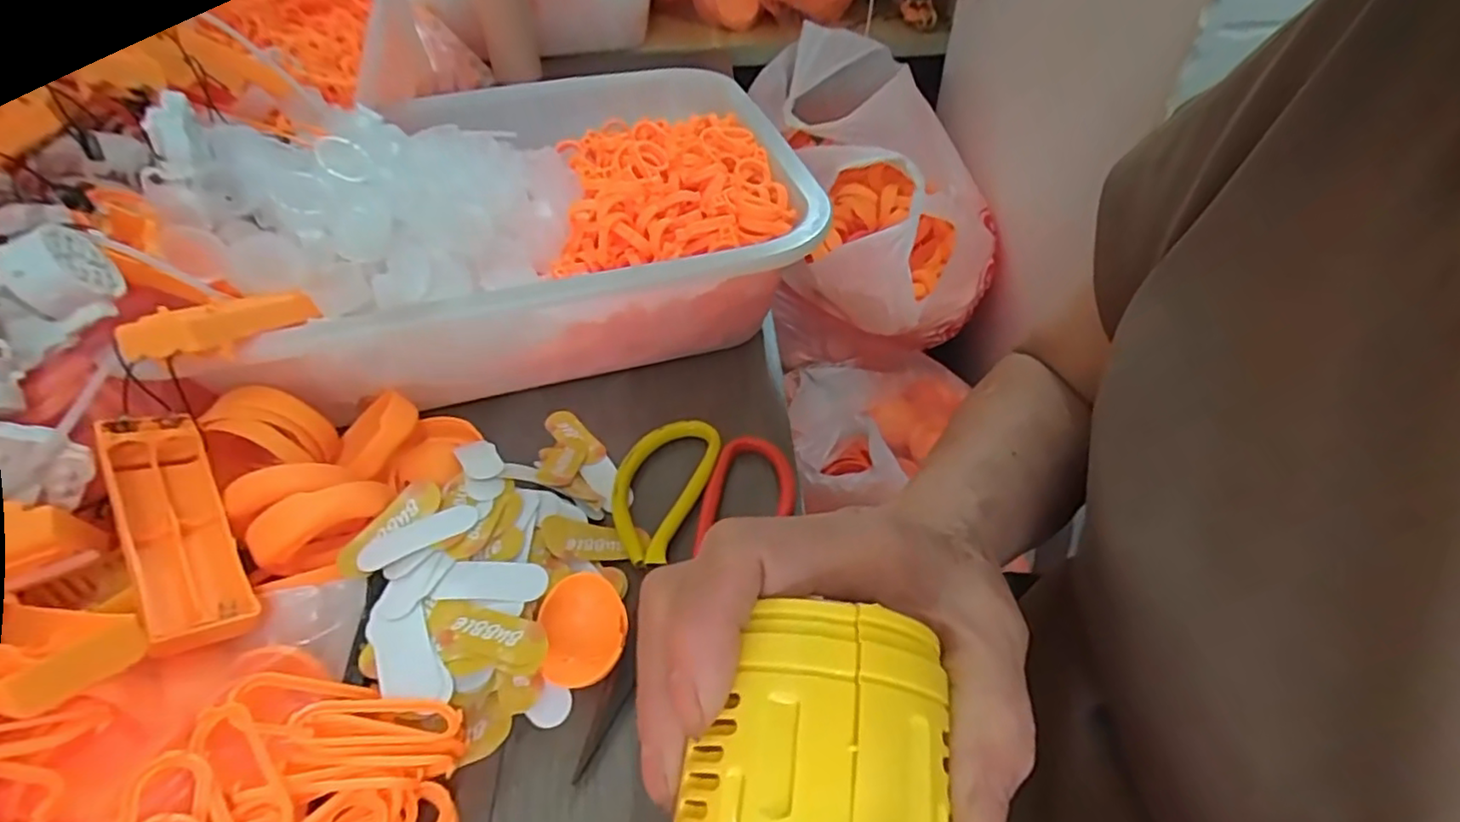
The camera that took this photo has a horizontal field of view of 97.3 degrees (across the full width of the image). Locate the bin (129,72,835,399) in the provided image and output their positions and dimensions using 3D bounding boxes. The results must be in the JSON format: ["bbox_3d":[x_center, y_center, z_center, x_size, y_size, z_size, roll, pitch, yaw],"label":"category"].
[{"bbox_3d":[-0.125,-0.104,0.395,0.341,0.106,0.206,-14,46,-11],"label":"bin"}]

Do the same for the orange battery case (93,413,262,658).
[{"bbox_3d":[-0.232,0.047,0.267,0.034,0.025,0.114,-29,64,-24],"label":"orange battery case"}]

